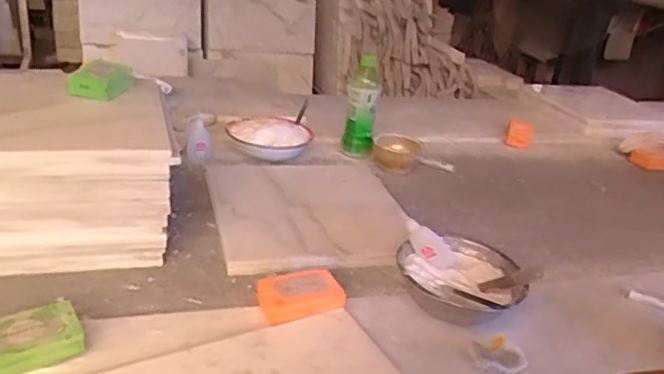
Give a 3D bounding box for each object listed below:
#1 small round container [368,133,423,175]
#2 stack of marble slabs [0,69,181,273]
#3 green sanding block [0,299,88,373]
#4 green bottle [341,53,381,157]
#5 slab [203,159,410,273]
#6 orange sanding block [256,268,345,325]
[{"bbox_3d":[0.127,-0.066,1.140,0.097,0.047,0.100,15,28,16],"label":"small round container"},{"bbox_3d":[-0.375,-0.031,0.768,0.313,0.154,0.295,1,27,-12],"label":"stack of marble slabs"},{"bbox_3d":[-0.296,0.151,0.555,0.092,0.030,0.065,-11,31,-31],"label":"green sanding block"},{"bbox_3d":[0.059,-0.156,1.127,0.062,0.189,0.070,7,26,0],"label":"green bottle"},{"bbox_3d":[-0.041,0.020,0.925,0.295,0.024,0.360,-2,28,-17],"label":"slab"},{"bbox_3d":[-0.034,0.130,0.675,0.099,0.033,0.064,-3,28,-19],"label":"orange sanding block"}]

